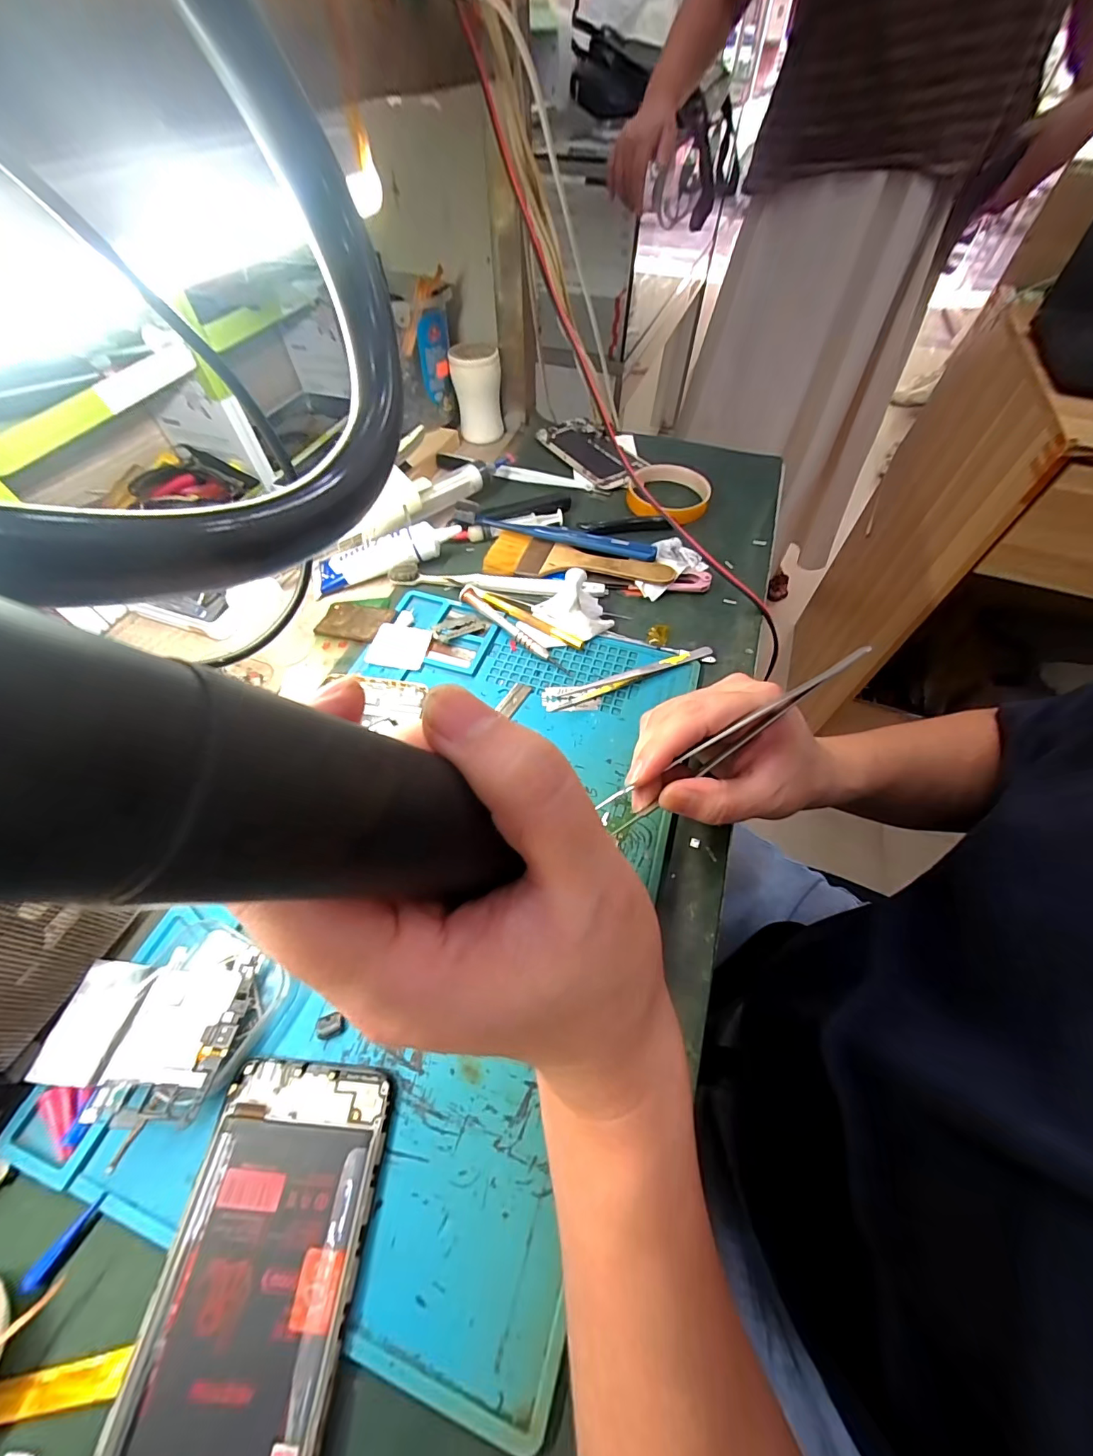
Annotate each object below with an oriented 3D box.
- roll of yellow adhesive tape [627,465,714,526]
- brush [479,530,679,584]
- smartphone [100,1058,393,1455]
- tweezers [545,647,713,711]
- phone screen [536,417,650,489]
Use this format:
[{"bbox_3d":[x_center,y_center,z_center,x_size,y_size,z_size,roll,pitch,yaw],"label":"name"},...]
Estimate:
[{"bbox_3d":[0.123,-0.236,0.475,0.079,0.016,0.089,13,57,7],"label":"roll of yellow adhesive tape"},{"bbox_3d":[0.026,-0.145,0.413,0.164,0.012,0.052,15,58,8],"label":"brush"},{"bbox_3d":[-0.110,0.219,0.170,0.070,0.009,0.155,5,57,2],"label":"smartphone"},{"bbox_3d":[0.062,-0.041,0.348,0.133,0.009,0.019,-17,59,-13],"label":"tweezers"},{"bbox_3d":[0.052,-0.319,0.535,0.069,0.010,0.144,-28,62,-19],"label":"phone screen"}]

